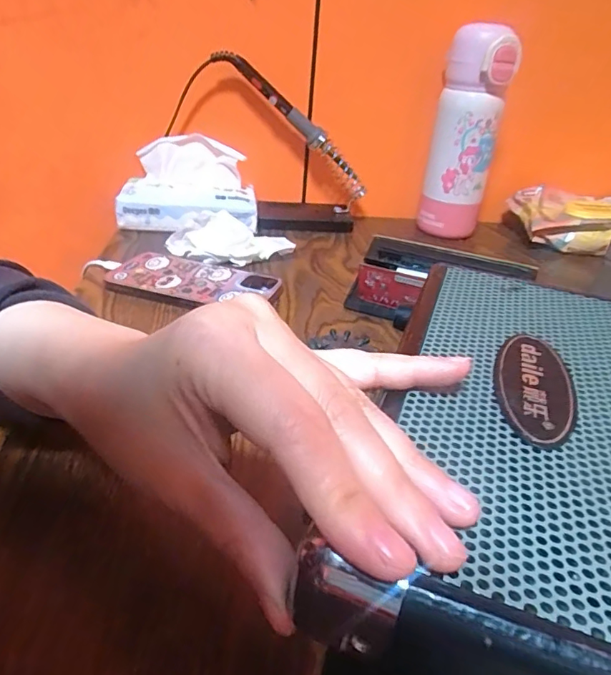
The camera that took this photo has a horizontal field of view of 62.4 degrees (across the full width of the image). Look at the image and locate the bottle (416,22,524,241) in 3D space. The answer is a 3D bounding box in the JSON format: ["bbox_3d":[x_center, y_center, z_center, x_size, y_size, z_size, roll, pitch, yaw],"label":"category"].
[{"bbox_3d":[0.171,-0.210,0.551,0.069,0.209,0.066,13,31,12],"label":"bottle"}]

